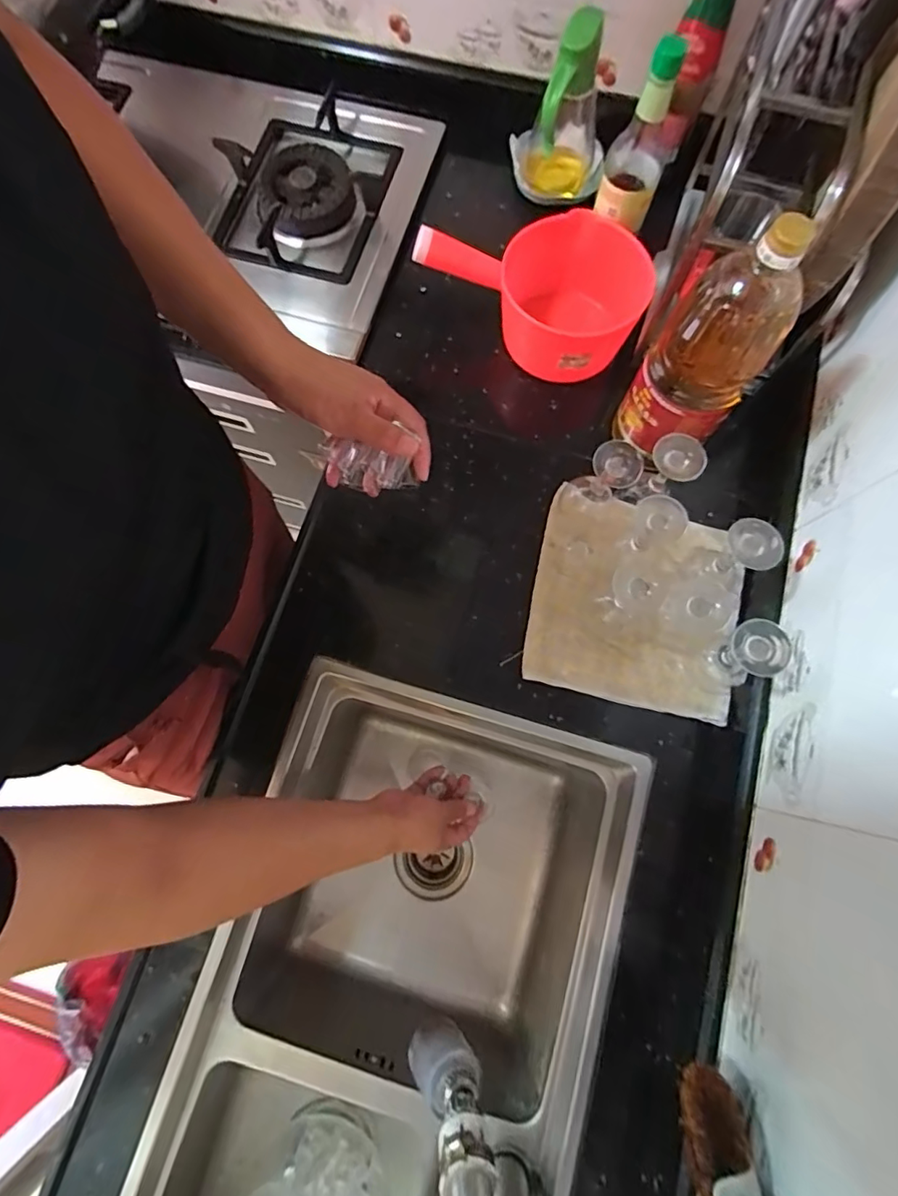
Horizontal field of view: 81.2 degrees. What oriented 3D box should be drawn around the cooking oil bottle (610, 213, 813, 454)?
[{"bbox_3d":[0.252,-0.237,0.518,0.102,0.254,0.090,40,79,10],"label":"cooking oil bottle"}]

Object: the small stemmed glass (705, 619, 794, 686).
[{"bbox_3d":[0.286,0.058,0.518,0.041,0.128,0.052,-14,76,-3],"label":"small stemmed glass"}]

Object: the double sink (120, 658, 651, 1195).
[{"bbox_3d":[-0.071,0.490,0.617,0.392,0.243,0.720,16,76,4],"label":"double sink"}]

